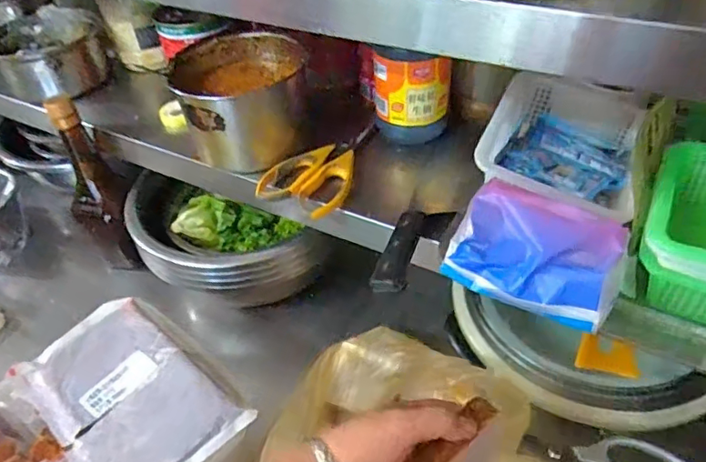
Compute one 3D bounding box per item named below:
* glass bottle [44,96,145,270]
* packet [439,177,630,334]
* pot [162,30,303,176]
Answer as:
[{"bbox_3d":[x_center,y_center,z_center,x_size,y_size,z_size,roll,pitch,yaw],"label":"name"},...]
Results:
[{"bbox_3d":[-0.355,-0.058,0.747,0.072,0.247,0.067,-28,47,-22],"label":"glass bottle"},{"bbox_3d":[0.138,0.014,0.413,0.126,0.048,0.089,23,50,27],"label":"packet"},{"bbox_3d":[-0.127,-0.151,0.636,0.136,0.095,0.157,-2,43,3],"label":"pot"}]

